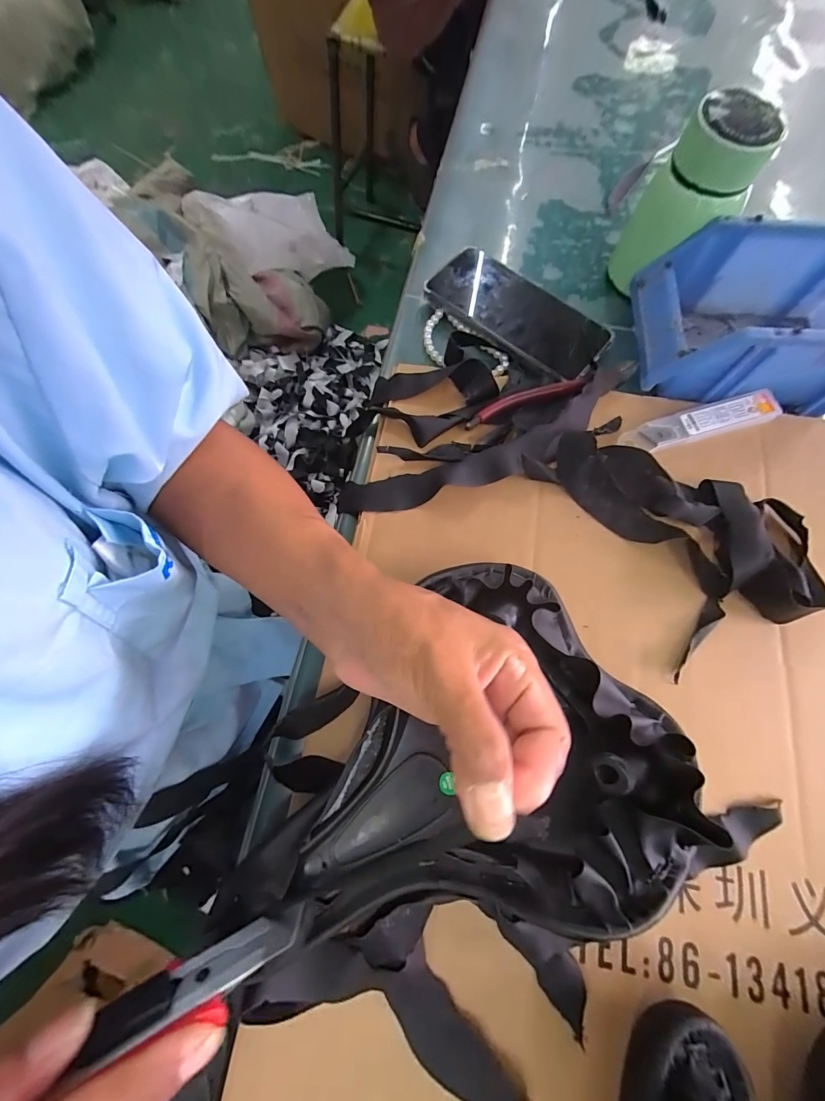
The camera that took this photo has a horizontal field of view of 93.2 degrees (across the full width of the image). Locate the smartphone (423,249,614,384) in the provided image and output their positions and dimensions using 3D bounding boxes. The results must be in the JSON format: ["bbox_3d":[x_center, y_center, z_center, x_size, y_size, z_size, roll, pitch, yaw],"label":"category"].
[{"bbox_3d":[0.092,-0.212,0.343,0.161,0.008,0.078,40,76,12],"label":"smartphone"}]

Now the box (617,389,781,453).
[{"bbox_3d":[0.226,-0.101,0.307,0.121,0.012,0.025,-16,72,-5],"label":"box"}]

